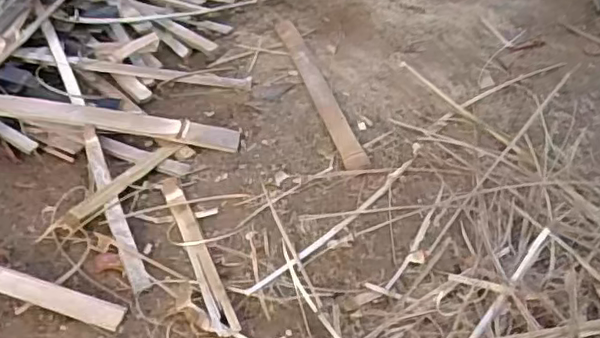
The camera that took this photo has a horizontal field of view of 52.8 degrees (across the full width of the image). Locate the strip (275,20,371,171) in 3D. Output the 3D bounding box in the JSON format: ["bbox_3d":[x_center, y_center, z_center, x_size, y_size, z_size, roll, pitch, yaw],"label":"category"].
[{"bbox_3d":[0.036,-0.181,1.277,0.048,0.017,0.554,-17,44,-5],"label":"strip"}]

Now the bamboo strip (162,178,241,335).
[{"bbox_3d":[-0.163,0.122,0.956,0.037,0.014,0.349,-17,44,-15],"label":"bamboo strip"}]

